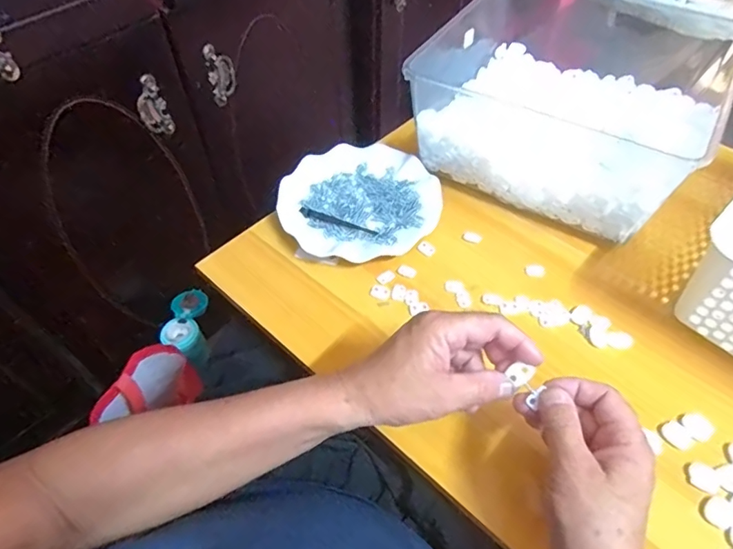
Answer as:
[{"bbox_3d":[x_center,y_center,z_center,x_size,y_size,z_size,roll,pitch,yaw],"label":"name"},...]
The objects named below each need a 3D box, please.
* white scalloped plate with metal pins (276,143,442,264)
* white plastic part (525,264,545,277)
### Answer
[{"bbox_3d":[-0.008,-0.088,0.587,0.179,0.018,0.170,0,52,0],"label":"white scalloped plate with metal pins"},{"bbox_3d":[0.180,-0.004,0.533,0.021,0.004,0.016,-5,52,-3],"label":"white plastic part"}]

